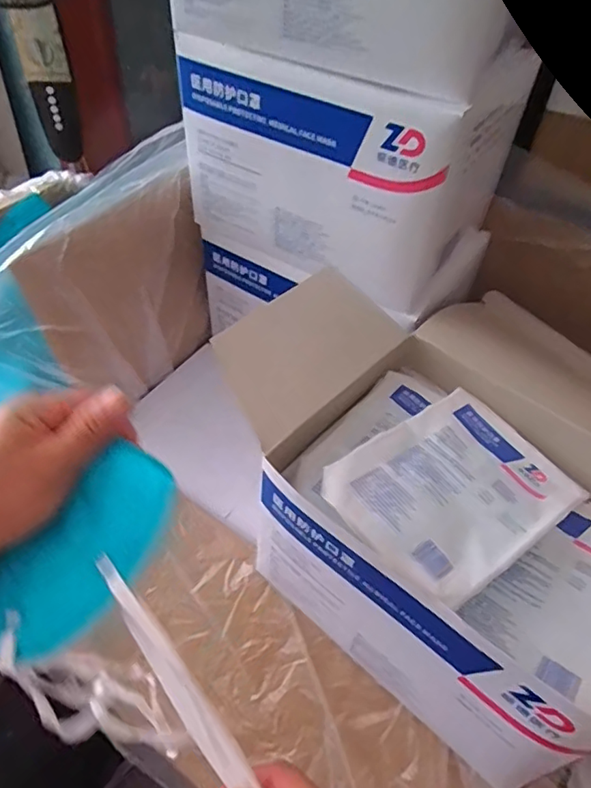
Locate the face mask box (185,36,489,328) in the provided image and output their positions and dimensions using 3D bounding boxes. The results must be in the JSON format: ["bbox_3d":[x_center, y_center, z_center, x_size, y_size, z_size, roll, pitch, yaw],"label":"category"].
[{"bbox_3d":[0.049,-0.218,0.521,0.268,0.193,0.150,26,52,17],"label":"face mask box"}]

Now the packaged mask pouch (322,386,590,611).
[{"bbox_3d":[0.119,0.068,0.404,0.176,0.022,0.128,-28,56,-26],"label":"packaged mask pouch"}]

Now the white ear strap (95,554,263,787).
[{"bbox_3d":[-0.055,0.132,0.250,0.013,0.010,0.129,-32,82,-28],"label":"white ear strap"}]

